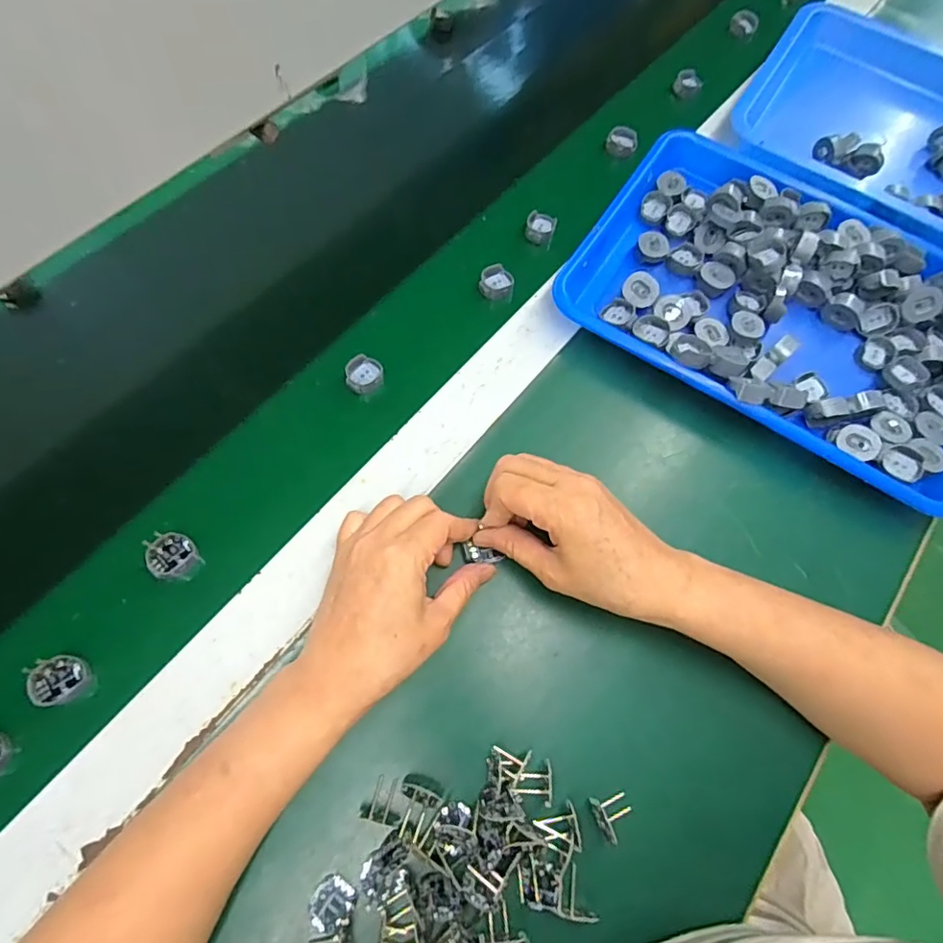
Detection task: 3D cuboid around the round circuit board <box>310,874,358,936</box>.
[{"bbox_3d":[-0.075,0.230,0.293,0.023,0.005,0.024,25,68,6],"label":"round circuit board"}]

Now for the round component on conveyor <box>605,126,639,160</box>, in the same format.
[{"bbox_3d":[0.149,-0.326,0.545,0.030,0.019,0.024,14,67,2],"label":"round component on conveyor"}]

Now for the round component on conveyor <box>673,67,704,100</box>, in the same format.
[{"bbox_3d":[0.229,-0.410,0.582,0.027,0.017,0.024,24,68,6],"label":"round component on conveyor"}]

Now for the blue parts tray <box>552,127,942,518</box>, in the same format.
[{"bbox_3d":[0.260,-0.140,0.449,0.332,0.044,0.253,33,69,10],"label":"blue parts tray"}]

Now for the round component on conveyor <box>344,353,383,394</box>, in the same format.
[{"bbox_3d":[-0.083,-0.075,0.426,0.028,0.012,0.028,1,67,-3],"label":"round component on conveyor"}]

